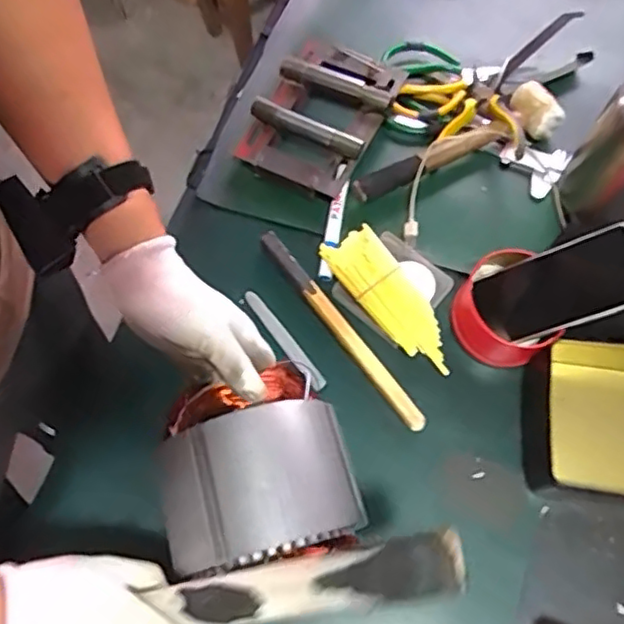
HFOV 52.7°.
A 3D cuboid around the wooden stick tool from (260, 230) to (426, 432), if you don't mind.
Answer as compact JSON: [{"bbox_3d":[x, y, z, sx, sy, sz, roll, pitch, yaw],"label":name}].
[{"bbox_3d":[0.028,0.016,0.654,0.018,0.022,0.258,-35,70,-12],"label":"wooden stick tool"}]

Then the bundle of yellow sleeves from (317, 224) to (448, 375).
[{"bbox_3d":[0.082,-0.018,0.645,0.057,0.019,0.172,-37,71,-13],"label":"bundle of yellow sleeves"}]

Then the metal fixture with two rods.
[{"bbox_3d":[0.011,-0.232,0.734,0.136,0.039,0.194,23,70,11],"label":"metal fixture with two rods"}]

